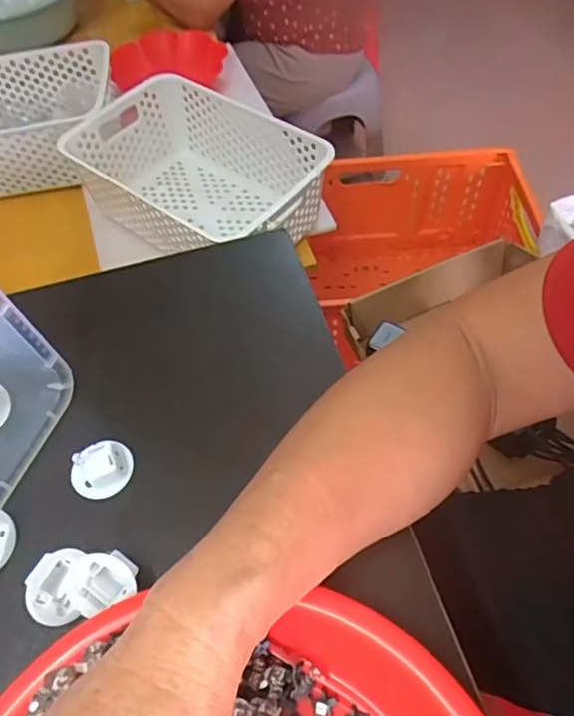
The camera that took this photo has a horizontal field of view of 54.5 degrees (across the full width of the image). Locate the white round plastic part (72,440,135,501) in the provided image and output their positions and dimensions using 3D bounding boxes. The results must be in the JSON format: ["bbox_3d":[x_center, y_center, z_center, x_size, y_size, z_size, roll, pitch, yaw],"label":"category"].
[{"bbox_3d":[-0.100,0.057,0.301,0.028,0.018,0.030,-1,56,2],"label":"white round plastic part"}]

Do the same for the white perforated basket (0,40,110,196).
[{"bbox_3d":[-0.424,-0.357,0.857,0.322,0.113,0.213,-6,56,-1],"label":"white perforated basket"}]

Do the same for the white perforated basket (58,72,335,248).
[{"bbox_3d":[-0.121,-0.235,0.745,0.321,0.116,0.204,34,64,23],"label":"white perforated basket"}]

